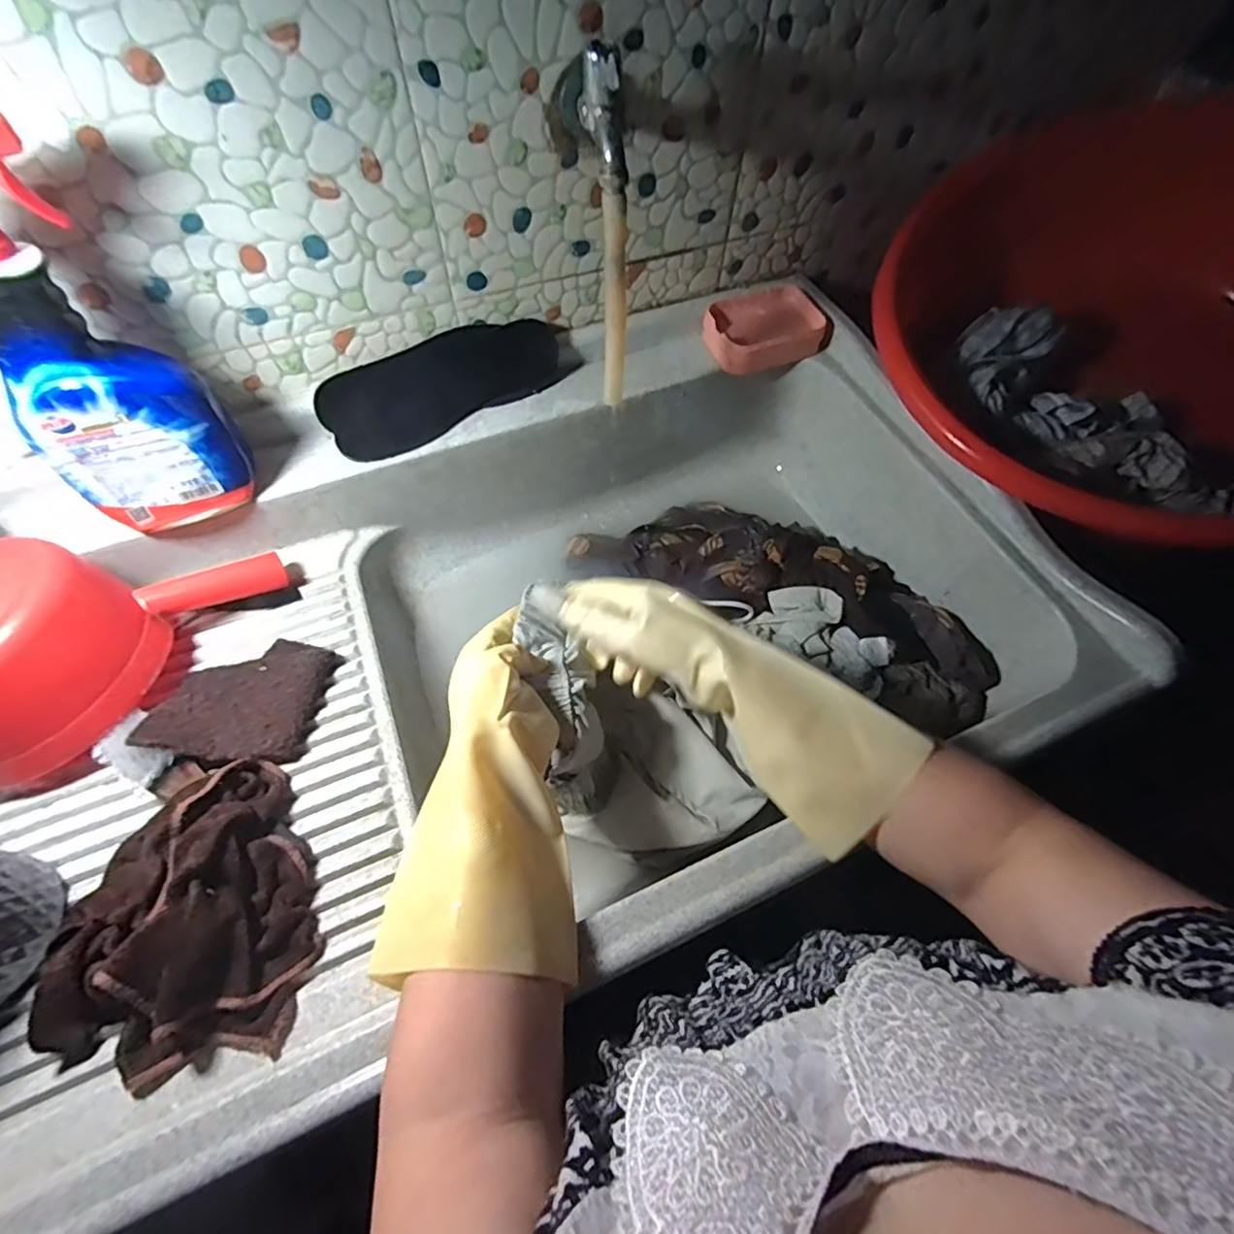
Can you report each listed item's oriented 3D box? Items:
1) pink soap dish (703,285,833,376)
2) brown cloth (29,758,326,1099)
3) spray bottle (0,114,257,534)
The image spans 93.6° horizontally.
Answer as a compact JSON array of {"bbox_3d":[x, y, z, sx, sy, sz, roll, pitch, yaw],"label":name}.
[{"bbox_3d":[0.168,-0.323,0.650,0.130,0.036,0.097,-20,63,-13],"label":"pink soap dish"},{"bbox_3d":[-0.285,0.197,0.380,0.147,0.060,0.179,-22,63,-13],"label":"brown cloth"},{"bbox_3d":[-0.385,-0.177,0.419,0.120,0.259,0.054,-22,63,-14],"label":"spray bottle"}]

